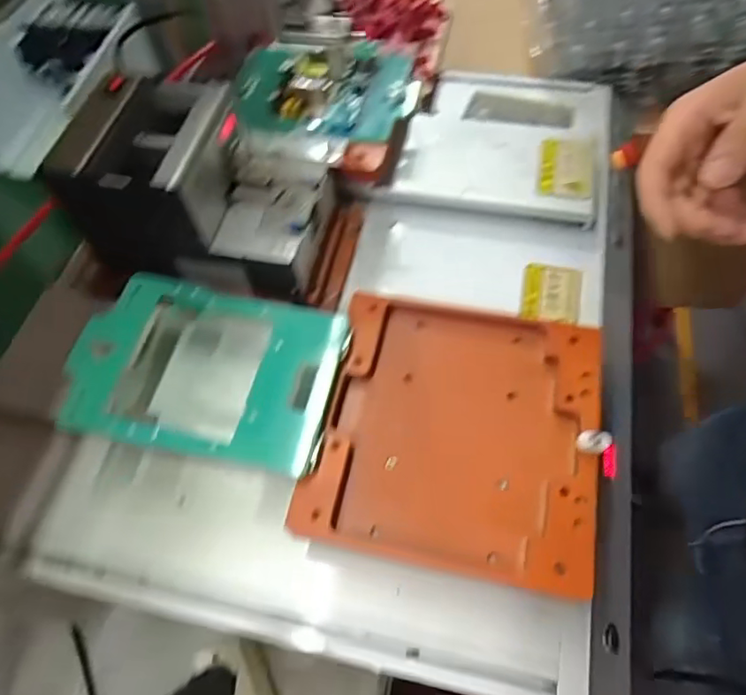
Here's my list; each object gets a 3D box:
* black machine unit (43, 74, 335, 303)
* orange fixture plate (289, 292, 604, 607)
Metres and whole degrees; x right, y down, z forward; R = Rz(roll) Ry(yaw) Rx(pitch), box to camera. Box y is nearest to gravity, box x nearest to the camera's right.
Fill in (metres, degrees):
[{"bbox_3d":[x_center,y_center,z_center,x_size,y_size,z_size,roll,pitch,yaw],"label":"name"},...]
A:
[{"bbox_3d":[-0.148,-0.161,0.493,0.199,0.100,0.156,11,61,8],"label":"black machine unit"},{"bbox_3d":[0.062,0.058,0.409,0.192,0.023,0.194,10,61,7],"label":"orange fixture plate"}]

